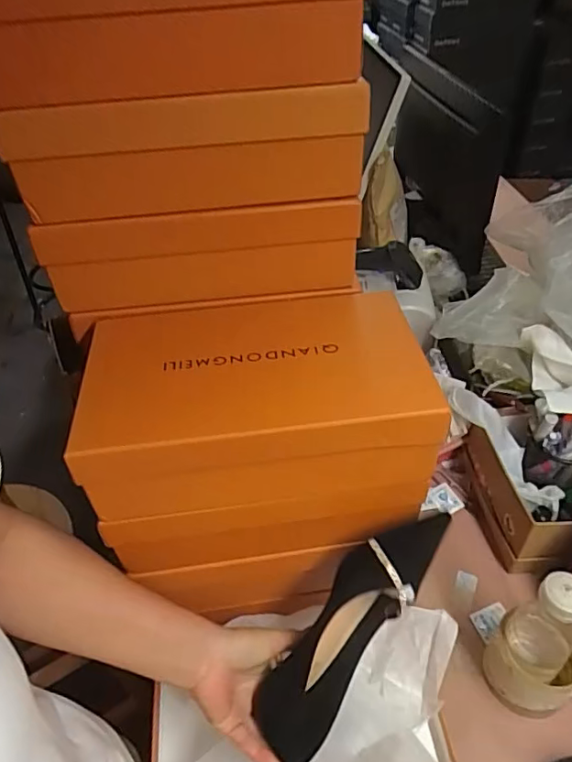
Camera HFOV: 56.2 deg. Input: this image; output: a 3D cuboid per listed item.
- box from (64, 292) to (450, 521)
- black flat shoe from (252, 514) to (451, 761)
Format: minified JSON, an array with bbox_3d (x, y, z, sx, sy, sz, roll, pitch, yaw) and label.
[{"bbox_3d":[-0.028,0.010,0.483,0.280,0.085,0.172,-7,43,-3],"label":"box"},{"bbox_3d":[0.060,0.231,0.502,0.072,0.061,0.256,36,100,35],"label":"black flat shoe"}]

